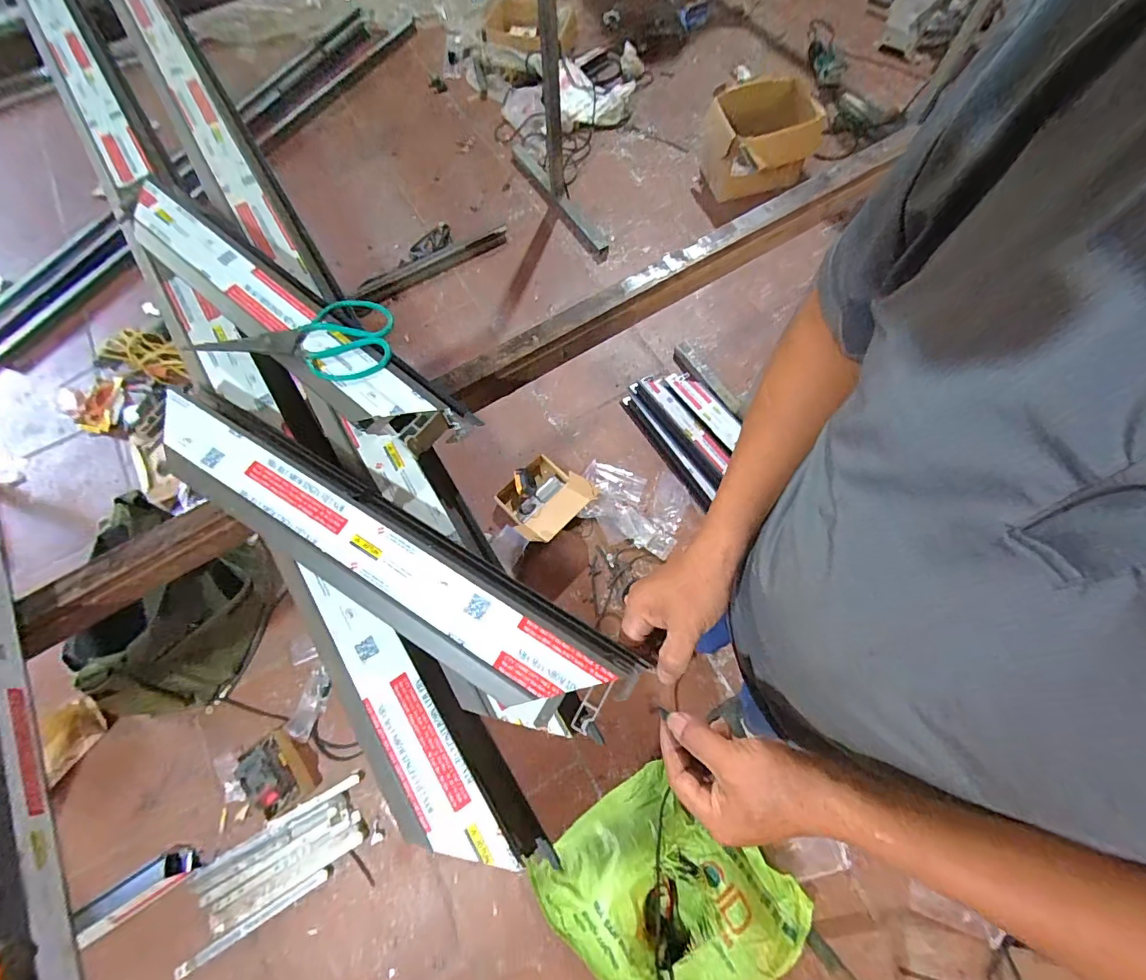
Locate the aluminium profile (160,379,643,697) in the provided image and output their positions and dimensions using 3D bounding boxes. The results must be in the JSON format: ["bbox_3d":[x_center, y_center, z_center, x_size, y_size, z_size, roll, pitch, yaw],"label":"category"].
[{"bbox_3d":[-0.188,0.054,0.455,0.529,0.045,0.095,28,73,12],"label":"aluminium profile"}]

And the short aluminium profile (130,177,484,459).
[{"bbox_3d":[-0.334,-0.206,0.550,0.512,0.039,0.087,37,75,15],"label":"short aluminium profile"}]

